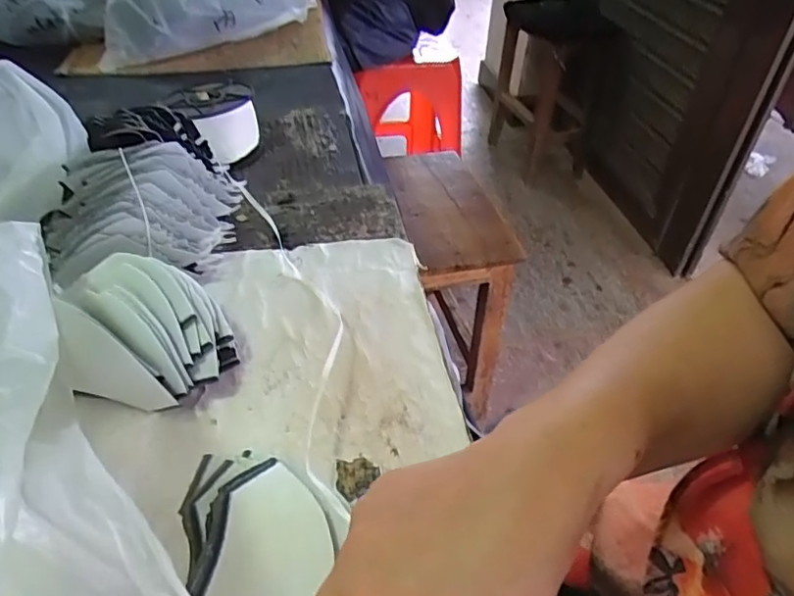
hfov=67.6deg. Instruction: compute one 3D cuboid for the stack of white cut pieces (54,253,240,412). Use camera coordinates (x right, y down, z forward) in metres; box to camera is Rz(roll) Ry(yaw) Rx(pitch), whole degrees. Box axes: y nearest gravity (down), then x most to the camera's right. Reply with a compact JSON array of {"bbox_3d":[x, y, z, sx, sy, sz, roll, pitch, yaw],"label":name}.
[{"bbox_3d":[-0.157,0.018,0.365,0.104,0.065,0.089,10,42,7],"label":"stack of white cut pieces"}]

